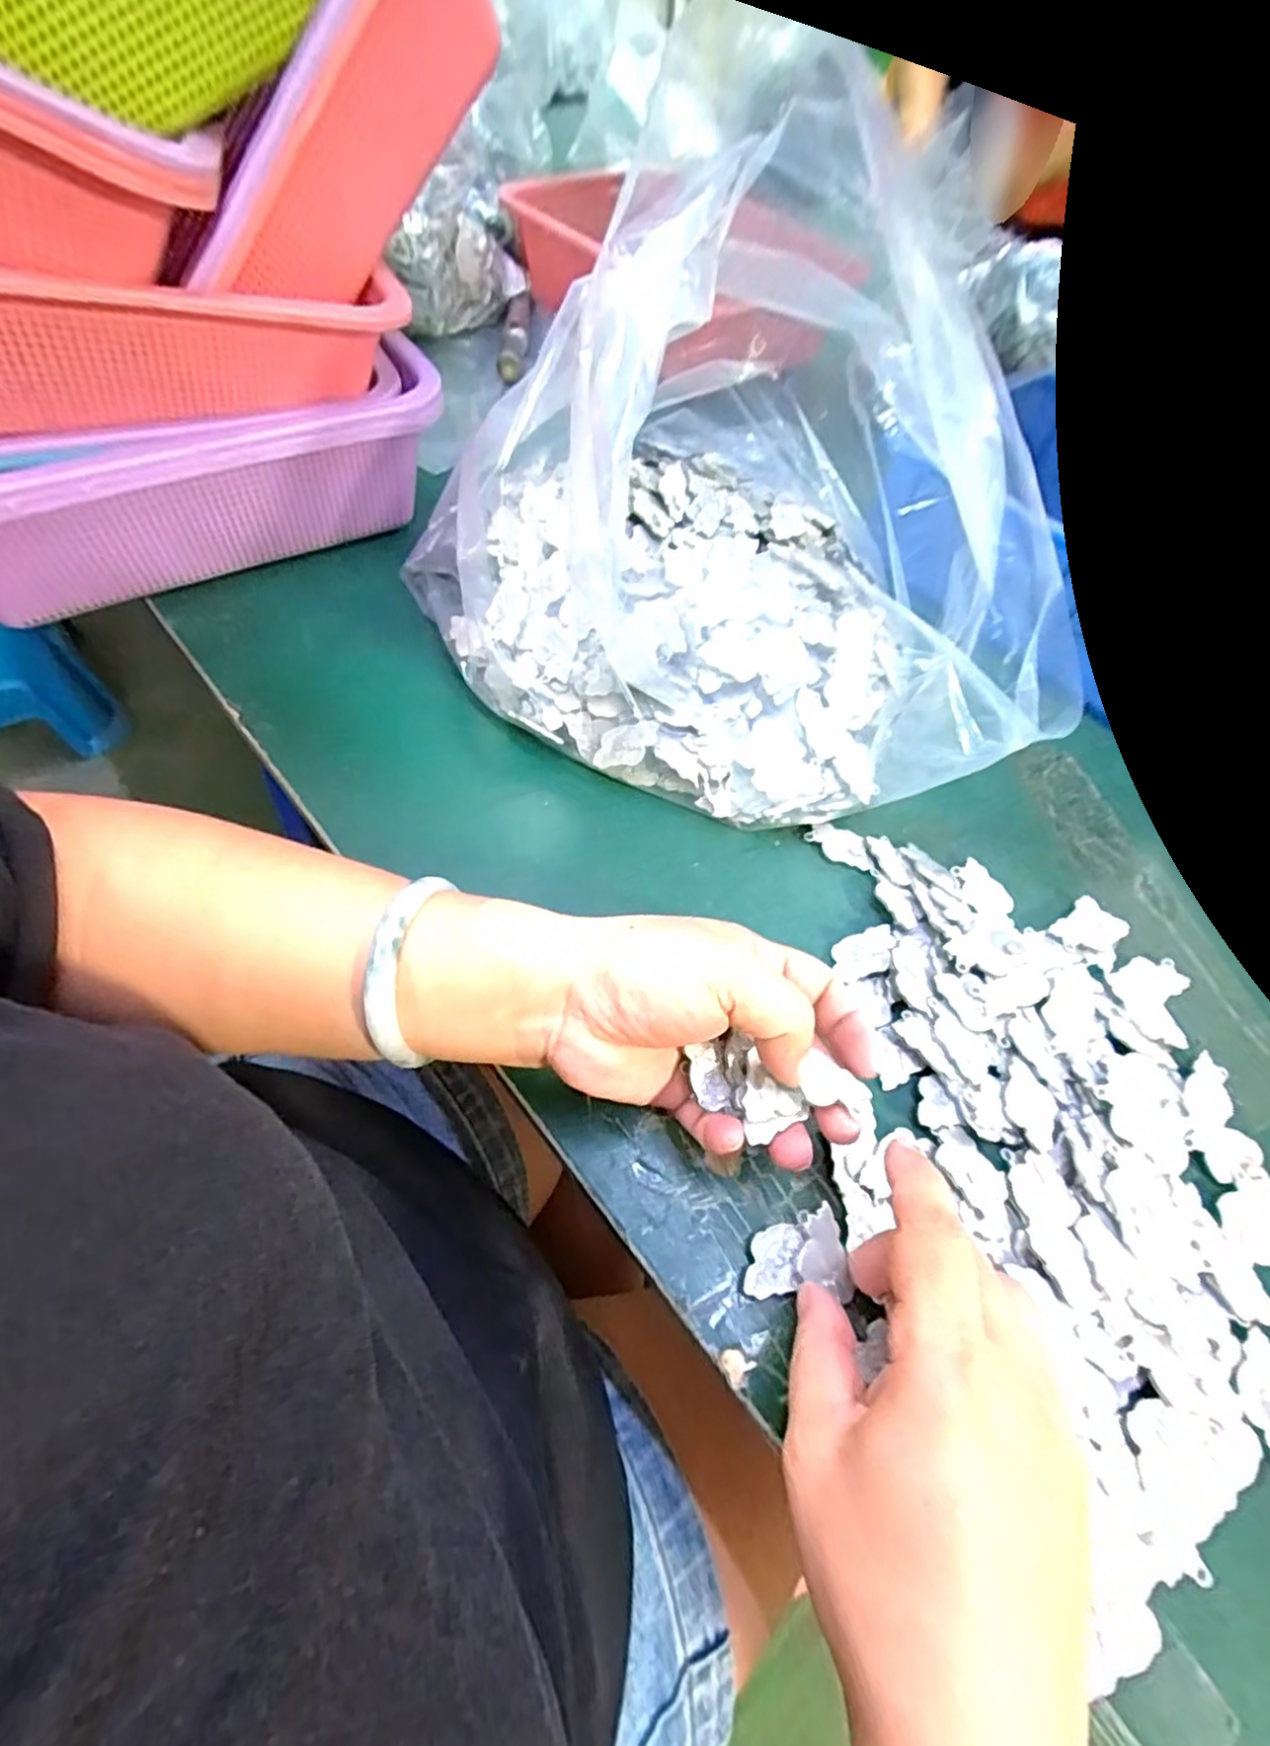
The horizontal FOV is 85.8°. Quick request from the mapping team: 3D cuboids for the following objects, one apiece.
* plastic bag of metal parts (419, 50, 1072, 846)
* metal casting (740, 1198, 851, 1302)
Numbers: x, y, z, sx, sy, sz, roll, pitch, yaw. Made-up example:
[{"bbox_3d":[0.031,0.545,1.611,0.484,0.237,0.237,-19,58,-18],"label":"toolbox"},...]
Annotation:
[{"bbox_3d":[0.056,-0.162,0.330,0.241,0.187,0.321,-33,66,-22],"label":"plastic bag of metal parts"},{"bbox_3d":[0.058,0.141,0.245,0.038,0.008,0.029,-14,60,-13],"label":"metal casting"}]

